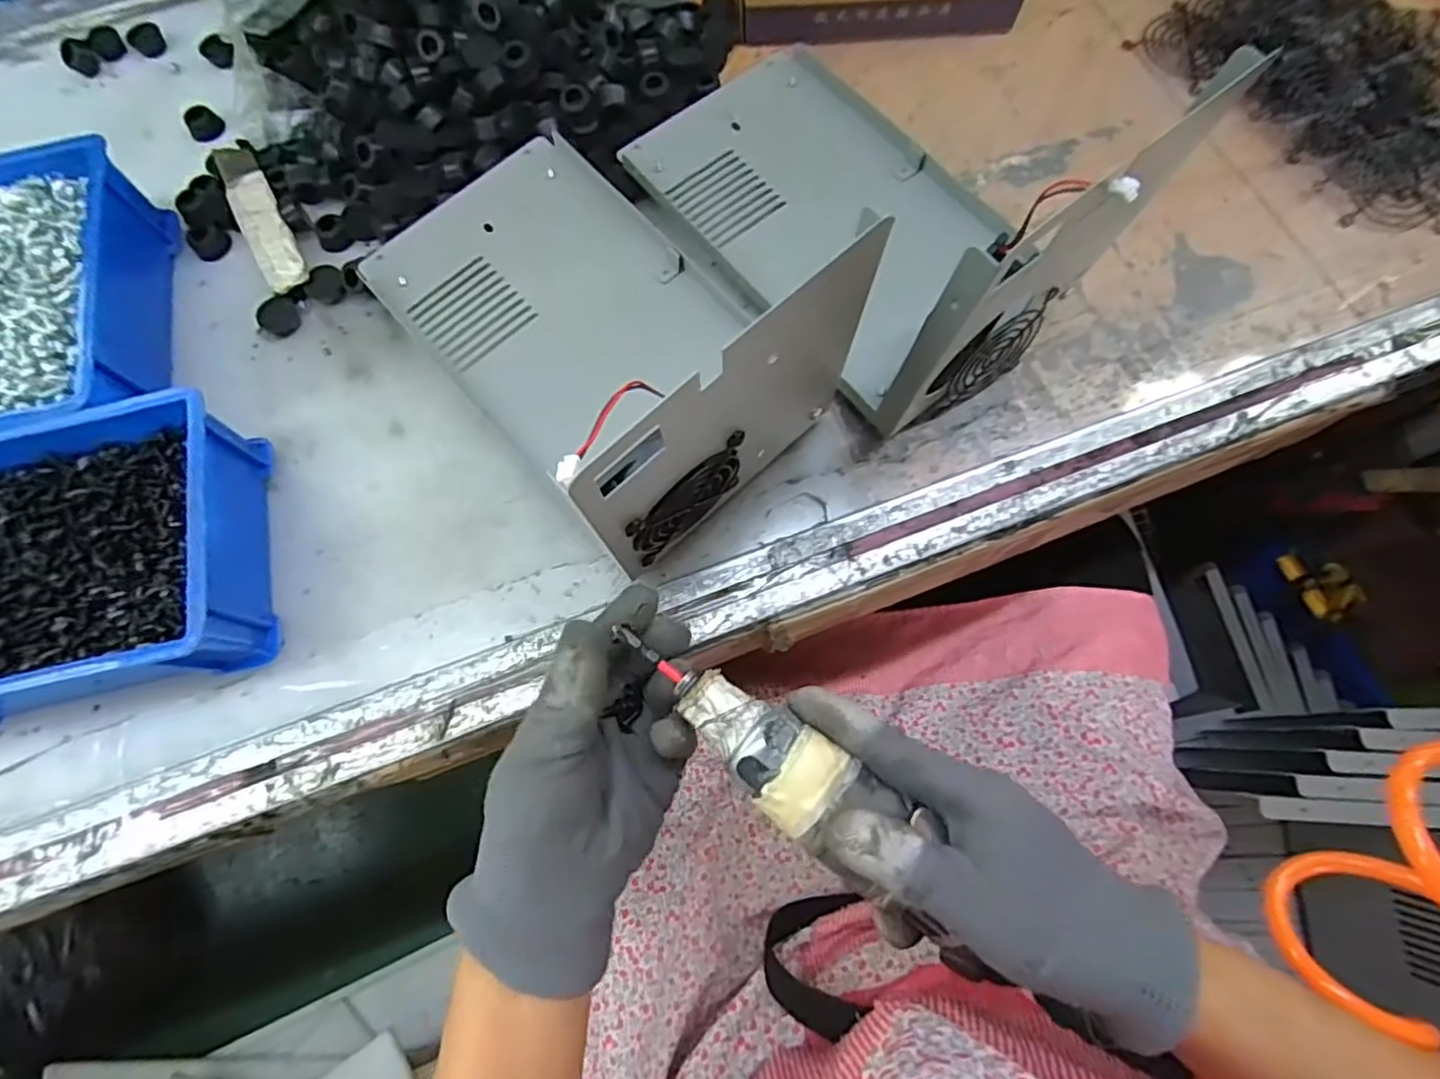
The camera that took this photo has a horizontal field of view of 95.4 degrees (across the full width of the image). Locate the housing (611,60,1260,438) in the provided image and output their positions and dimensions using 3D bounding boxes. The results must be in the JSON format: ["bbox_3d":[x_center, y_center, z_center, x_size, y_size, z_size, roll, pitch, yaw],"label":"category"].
[{"bbox_3d":[0.073,-0.216,0.373,0.155,0.135,0.279,-36,76,-8],"label":"housing"}]

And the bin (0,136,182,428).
[{"bbox_3d":[-0.427,-0.141,0.403,0.149,0.064,0.200,-15,74,-2],"label":"bin"}]

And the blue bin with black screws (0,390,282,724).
[{"bbox_3d":[-0.355,0.015,0.356,0.190,0.067,0.144,-14,74,-2],"label":"blue bin with black screws"}]

